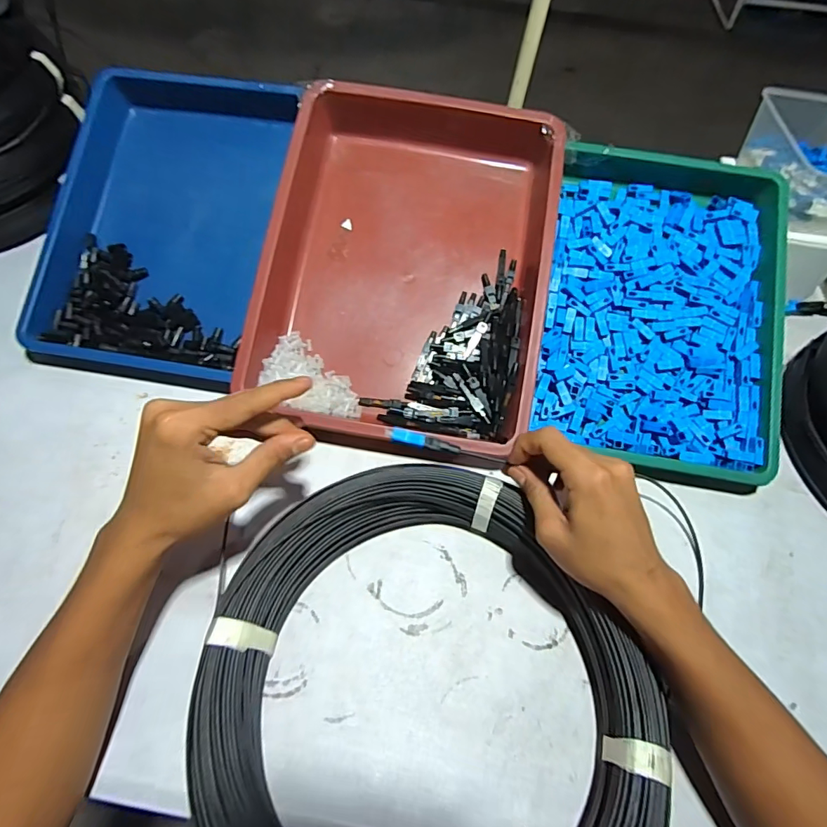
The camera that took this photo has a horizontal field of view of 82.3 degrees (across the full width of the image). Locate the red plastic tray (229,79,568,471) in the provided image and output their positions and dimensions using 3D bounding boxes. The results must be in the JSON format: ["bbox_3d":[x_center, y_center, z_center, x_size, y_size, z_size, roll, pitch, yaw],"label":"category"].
[{"bbox_3d":[-0.004,-0.146,0.467,0.260,0.056,0.358,10,79,4],"label":"red plastic tray"}]

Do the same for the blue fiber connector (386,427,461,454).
[{"bbox_3d":[0.008,0.021,0.366,0.058,0.007,0.012,9,57,1],"label":"blue fiber connector"}]

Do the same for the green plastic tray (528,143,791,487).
[{"bbox_3d":[0.239,-0.104,0.463,0.213,0.037,0.319,8,78,4],"label":"green plastic tray"}]

